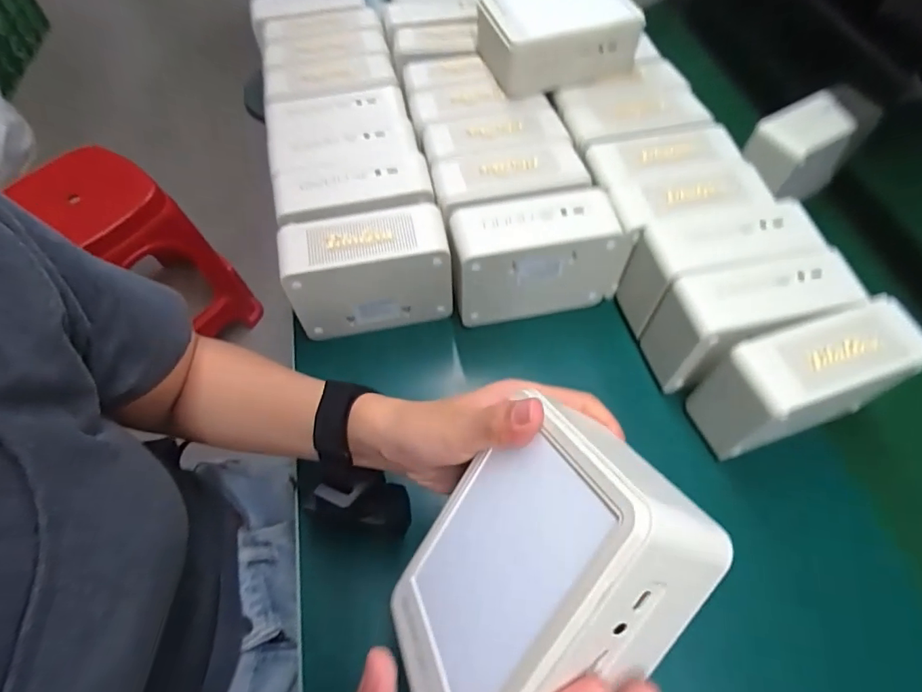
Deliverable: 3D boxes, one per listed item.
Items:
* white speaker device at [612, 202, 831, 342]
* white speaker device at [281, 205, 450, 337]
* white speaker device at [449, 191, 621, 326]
[{"bbox_3d":[0.212,-0.064,0.451,0.150,0.094,0.060,-10,59,-6],"label":"white speaker device"},{"bbox_3d":[-0.080,-0.064,0.457,0.136,0.111,0.056,-9,59,-5],"label":"white speaker device"},{"bbox_3d":[0.067,-0.080,0.471,0.150,0.099,0.058,-10,59,-6],"label":"white speaker device"}]

